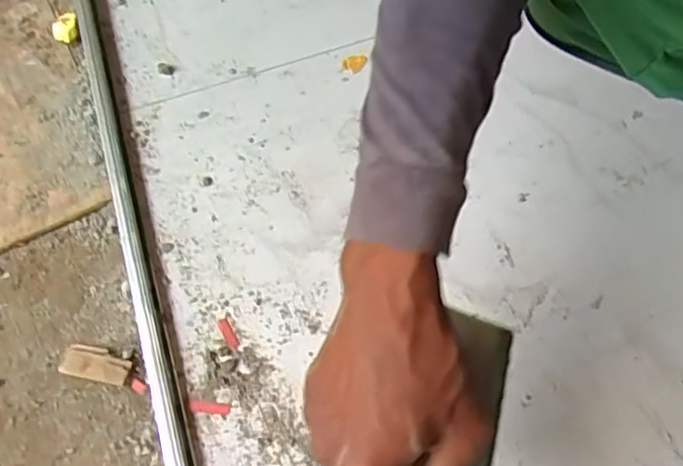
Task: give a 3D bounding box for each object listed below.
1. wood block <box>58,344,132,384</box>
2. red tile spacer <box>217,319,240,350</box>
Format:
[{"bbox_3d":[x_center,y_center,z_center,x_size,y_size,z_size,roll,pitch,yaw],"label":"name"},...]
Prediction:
[{"bbox_3d":[-0.249,0.132,0.610,0.072,0.010,0.032,8,64,7],"label":"wood block"},{"bbox_3d":[-0.104,0.092,0.549,0.010,0.004,0.031,-28,65,-11],"label":"red tile spacer"}]

